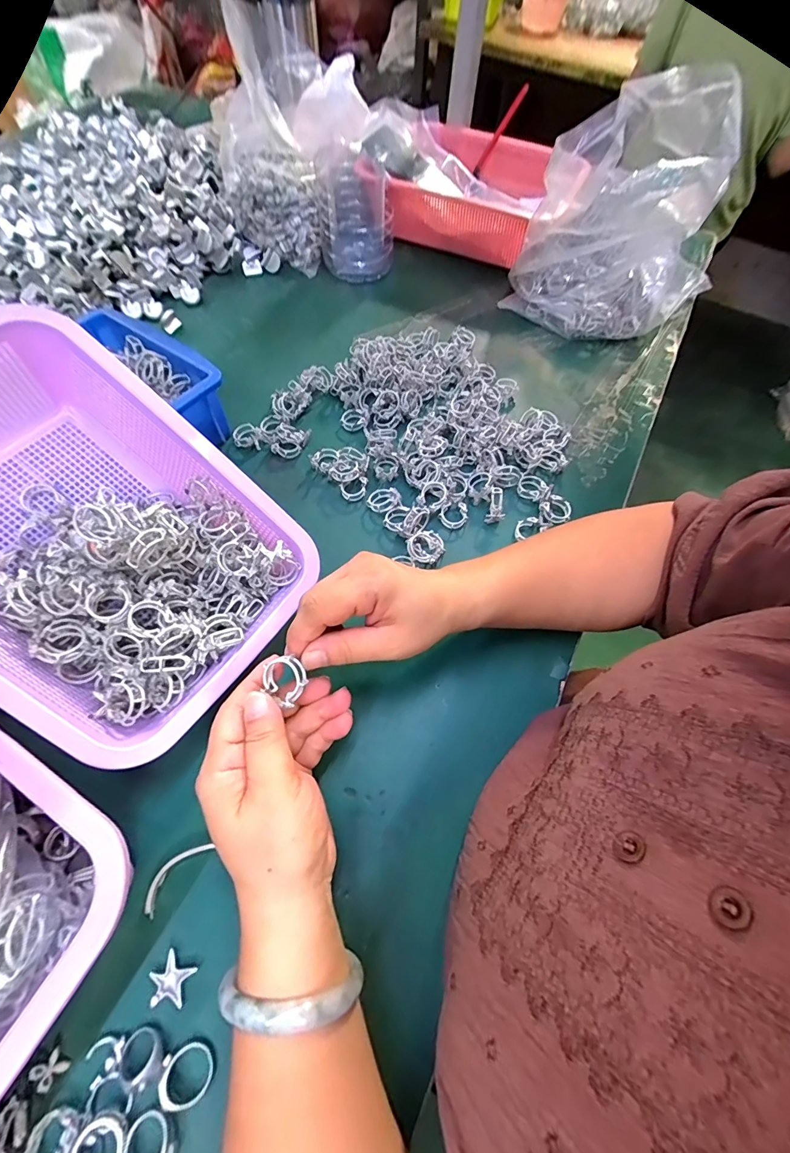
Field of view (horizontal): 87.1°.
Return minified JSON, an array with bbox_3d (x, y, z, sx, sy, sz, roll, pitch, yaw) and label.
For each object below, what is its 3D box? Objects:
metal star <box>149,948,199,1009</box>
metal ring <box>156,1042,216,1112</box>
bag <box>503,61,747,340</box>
[{"bbox_3d":[-0.127,0.230,0.236,0.023,0.005,0.022,27,63,11],"label":"metal star"},{"bbox_3d":[-0.109,0.261,0.217,0.025,0.004,0.025,10,50,-12],"label":"metal ring"},{"bbox_3d":[0.289,-0.444,0.521,0.192,0.193,0.274,42,67,18],"label":"bag"}]

